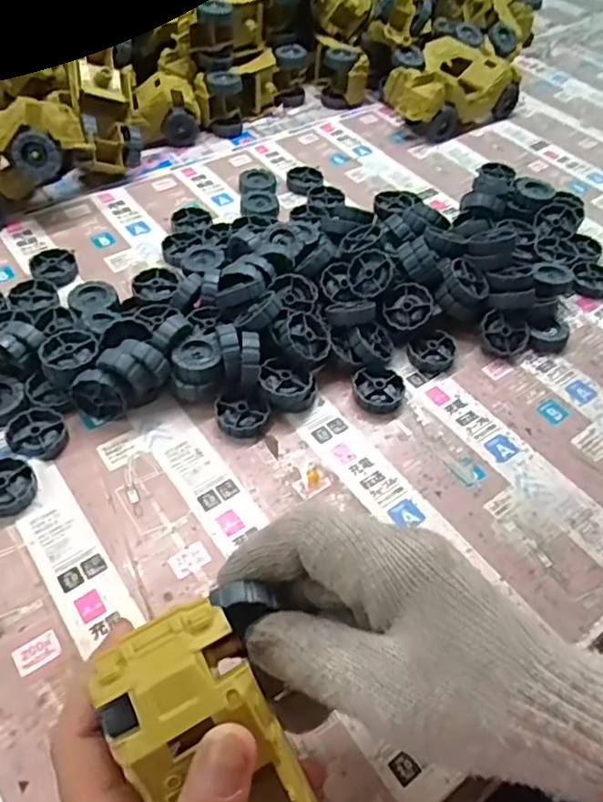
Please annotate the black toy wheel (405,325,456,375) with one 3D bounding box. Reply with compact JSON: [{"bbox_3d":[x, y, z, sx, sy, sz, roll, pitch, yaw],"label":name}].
[{"bbox_3d":[0.106,-0.041,0.489,0.037,0.010,0.042,30,58,20],"label":"black toy wheel"}]

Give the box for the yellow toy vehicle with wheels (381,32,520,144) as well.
[{"bbox_3d":[0.173,-0.376,0.725,0.153,0.059,0.110,-23,56,-20],"label":"yellow toy vehicle with wheels"}]

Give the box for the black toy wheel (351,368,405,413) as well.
[{"bbox_3d":[0.059,-0.008,0.460,0.037,0.010,0.036,-4,53,-4],"label":"black toy wheel"}]

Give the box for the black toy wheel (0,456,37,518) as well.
[{"bbox_3d":[-0.191,0.056,0.389,0.038,0.010,0.041,1,53,-1],"label":"black toy wheel"}]

